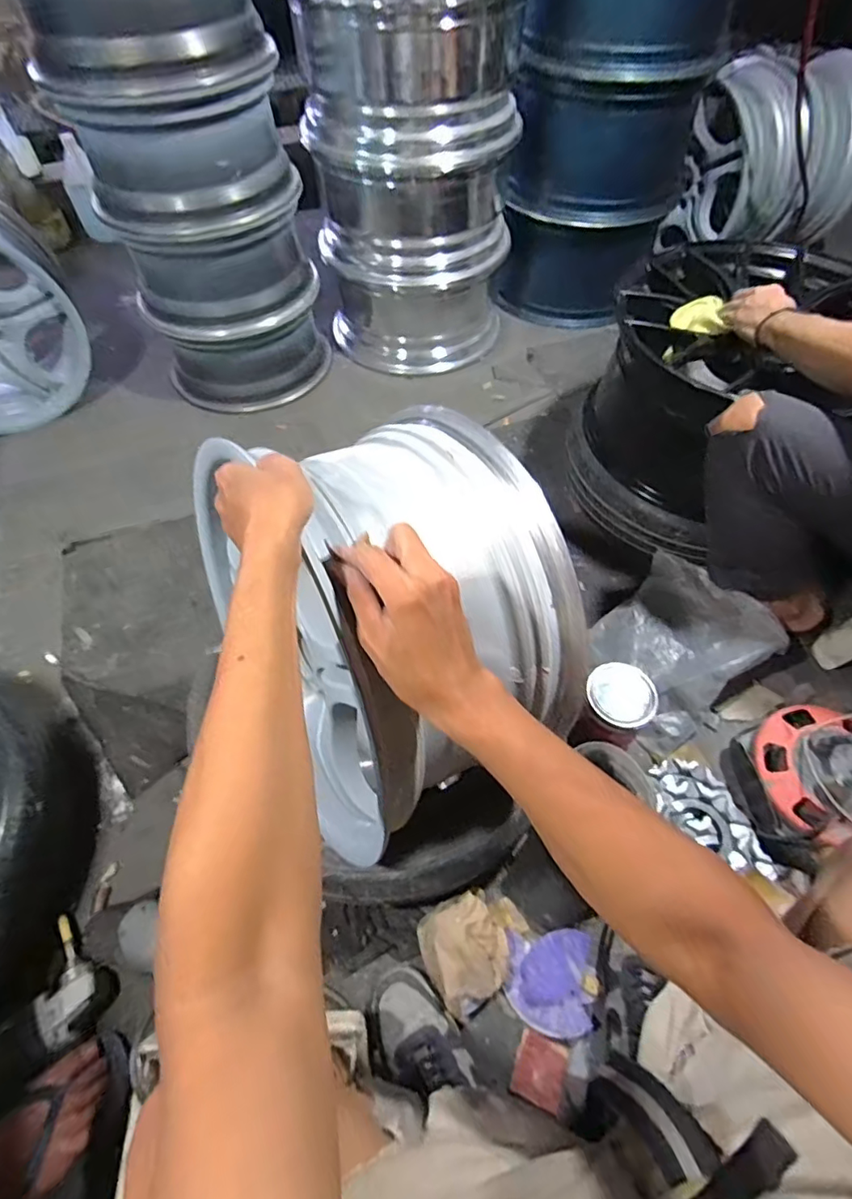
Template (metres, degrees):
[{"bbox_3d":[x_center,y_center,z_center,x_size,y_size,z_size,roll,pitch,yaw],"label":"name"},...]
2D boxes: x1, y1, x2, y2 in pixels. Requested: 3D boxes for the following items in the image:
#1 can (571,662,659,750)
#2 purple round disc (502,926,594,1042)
[{"bbox_3d":[0.288,0.175,0.846,0.108,0.141,0.099,4,57,3],"label":"can"},{"bbox_3d":[0.160,0.492,0.701,0.108,0.026,0.114,8,57,5],"label":"purple round disc"}]

